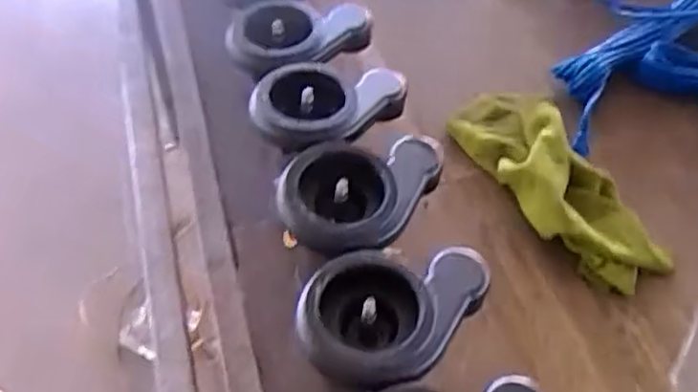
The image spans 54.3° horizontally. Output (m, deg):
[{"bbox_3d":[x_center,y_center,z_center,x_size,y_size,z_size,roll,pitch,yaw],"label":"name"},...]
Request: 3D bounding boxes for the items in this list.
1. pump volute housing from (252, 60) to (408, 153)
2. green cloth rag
[{"bbox_3d":[-0.021,-0.089,0.720,0.164,0.065,0.125,0,51,0],"label":"pump volute housing"},{"bbox_3d":[0.254,-0.028,0.863,0.132,0.070,0.343,-22,54,-17],"label":"green cloth rag"}]

